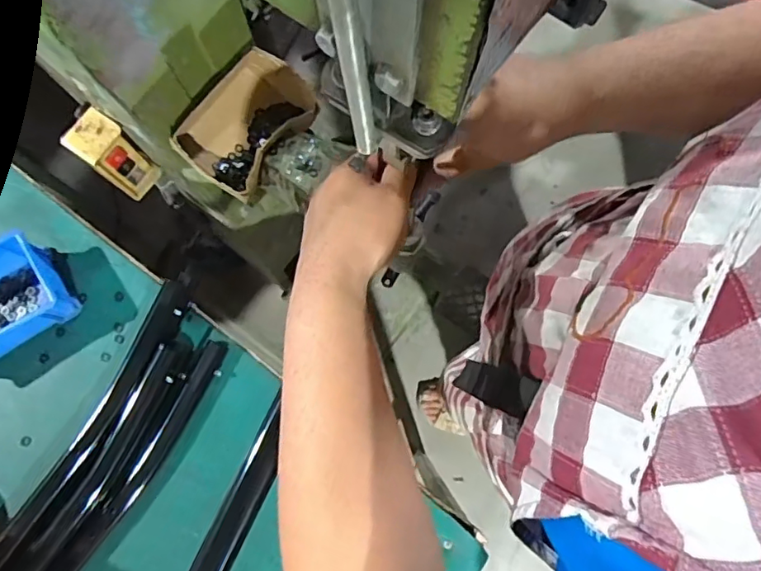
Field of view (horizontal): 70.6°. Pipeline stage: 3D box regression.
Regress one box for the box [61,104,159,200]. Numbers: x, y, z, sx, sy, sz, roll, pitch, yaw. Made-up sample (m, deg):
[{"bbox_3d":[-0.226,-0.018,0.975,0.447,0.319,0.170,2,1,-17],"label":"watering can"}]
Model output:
[{"bbox_3d":[-0.297,-0.140,0.601,0.047,0.110,0.060,29,77,8],"label":"box"}]

